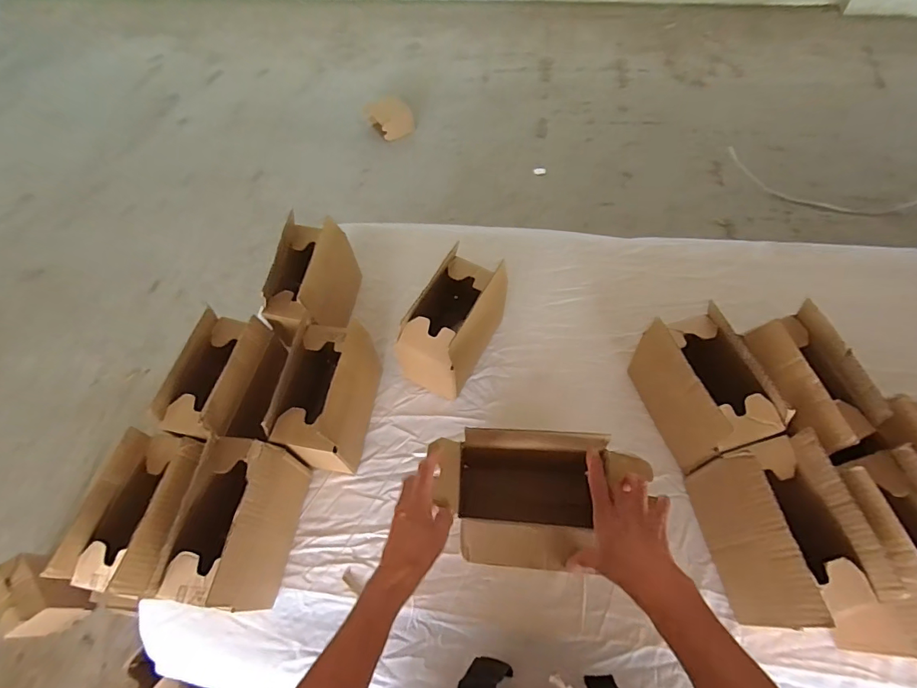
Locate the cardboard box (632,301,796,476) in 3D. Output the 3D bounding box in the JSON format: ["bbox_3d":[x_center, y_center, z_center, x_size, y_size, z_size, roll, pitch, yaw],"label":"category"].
[{"bbox_3d":[0.329,0.064,0.613,0.095,0.147,0.177,-17,59,-7],"label":"cardboard box"}]

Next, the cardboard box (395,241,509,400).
[{"bbox_3d":[-0.002,-0.032,0.692,0.099,0.163,0.175,23,63,16],"label":"cardboard box"}]

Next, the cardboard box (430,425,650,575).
[{"bbox_3d":[0.094,0.204,0.575,0.228,0.173,0.153,5,60,2],"label":"cardboard box"}]

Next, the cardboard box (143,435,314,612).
[{"bbox_3d":[-0.267,0.221,0.555,0.086,0.148,0.179,8,60,8],"label":"cardboard box"}]

